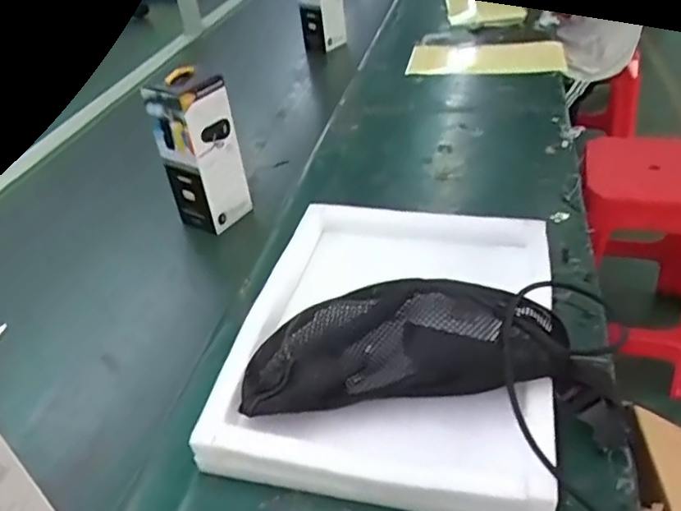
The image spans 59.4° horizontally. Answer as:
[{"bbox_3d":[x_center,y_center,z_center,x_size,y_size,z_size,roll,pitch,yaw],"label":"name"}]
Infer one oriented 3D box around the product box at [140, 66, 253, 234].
[{"bbox_3d":[-0.190,-0.134,0.817,0.085,0.223,0.077,18,44,30],"label":"product box"}]

